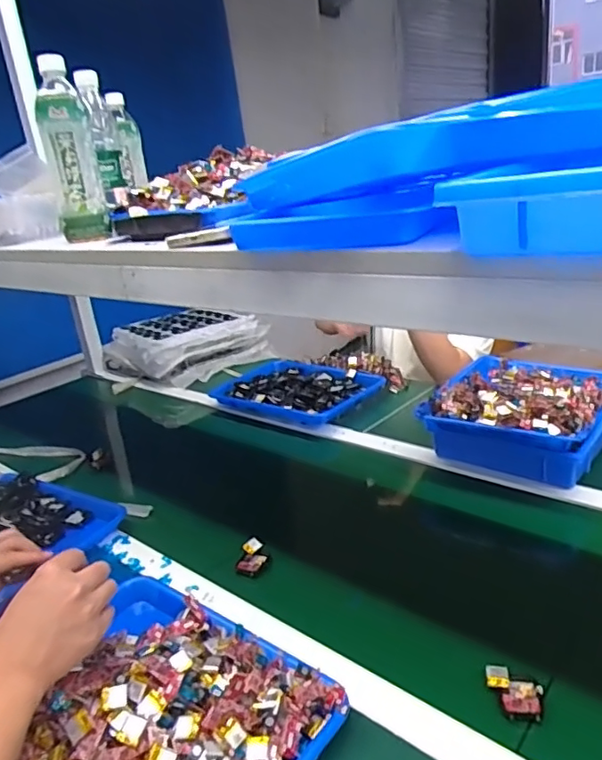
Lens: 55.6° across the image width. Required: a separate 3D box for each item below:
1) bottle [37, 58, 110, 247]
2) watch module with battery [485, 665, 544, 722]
[{"bbox_3d":[-0.295,-0.290,0.729,0.058,0.214,0.063,-13,21,-14],"label":"bottle"},{"bbox_3d":[0.195,0.286,0.524,0.049,0.013,0.041,3,23,26],"label":"watch module with battery"}]

